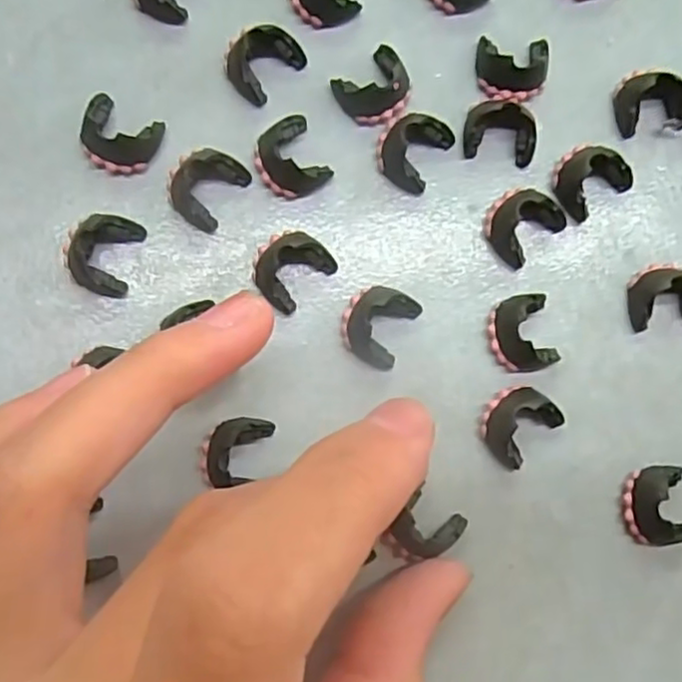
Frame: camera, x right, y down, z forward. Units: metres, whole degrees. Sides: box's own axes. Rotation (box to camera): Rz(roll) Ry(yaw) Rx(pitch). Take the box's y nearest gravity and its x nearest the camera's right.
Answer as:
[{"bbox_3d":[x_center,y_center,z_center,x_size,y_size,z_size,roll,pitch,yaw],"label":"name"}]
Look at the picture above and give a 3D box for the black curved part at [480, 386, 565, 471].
[{"bbox_3d":[0.037,0.017,0.142,0.014,0.008,0.016,44,84,-1],"label":"black curved part"}]

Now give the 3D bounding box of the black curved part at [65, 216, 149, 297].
[{"bbox_3d":[-0.048,-0.018,0.138,0.012,0.007,0.016,17,85,-3],"label":"black curved part"}]

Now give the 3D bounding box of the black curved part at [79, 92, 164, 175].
[{"bbox_3d":[-0.046,-0.042,0.142,0.015,0.005,0.015,0,88,-7],"label":"black curved part"}]

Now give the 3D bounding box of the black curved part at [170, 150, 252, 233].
[{"bbox_3d":[-0.028,-0.032,0.142,0.013,0.007,0.016,36,85,-1],"label":"black curved part"}]

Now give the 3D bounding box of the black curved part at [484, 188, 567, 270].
[{"bbox_3d":[0.039,-0.025,0.146,0.015,0.009,0.014,0,86,-4],"label":"black curved part"}]

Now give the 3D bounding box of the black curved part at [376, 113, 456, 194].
[{"bbox_3d":[0.015,-0.041,0.146,0.014,0.007,0.017,33,85,-2],"label":"black curved part"}]

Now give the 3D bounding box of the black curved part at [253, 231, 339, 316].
[{"bbox_3d":[-0.011,-0.016,0.141,0.014,0.010,0.016,45,84,-1],"label":"black curved part"}]

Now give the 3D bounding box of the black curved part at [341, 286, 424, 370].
[{"bbox_3d":[0.008,-0.004,0.141,0.014,0.009,0.016,30,85,-2],"label":"black curved part"}]

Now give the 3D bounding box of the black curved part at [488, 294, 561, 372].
[{"bbox_3d":[0.038,-0.002,0.144,0.014,0.008,0.016,-11,87,-5],"label":"black curved part"}]

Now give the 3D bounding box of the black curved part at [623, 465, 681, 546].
[{"bbox_3d":[0.066,0.034,0.143,0.014,0.007,0.016,-3,87,-5],"label":"black curved part"}]

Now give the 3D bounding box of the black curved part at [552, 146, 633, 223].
[{"bbox_3d":[0.054,-0.035,0.150,0.016,0.005,0.014,-37,90,-6],"label":"black curved part"}]

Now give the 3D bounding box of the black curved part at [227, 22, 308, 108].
[{"bbox_3d":[-0.016,-0.059,0.145,0.011,0.009,0.016,43,84,-1],"label":"black curved part"}]

